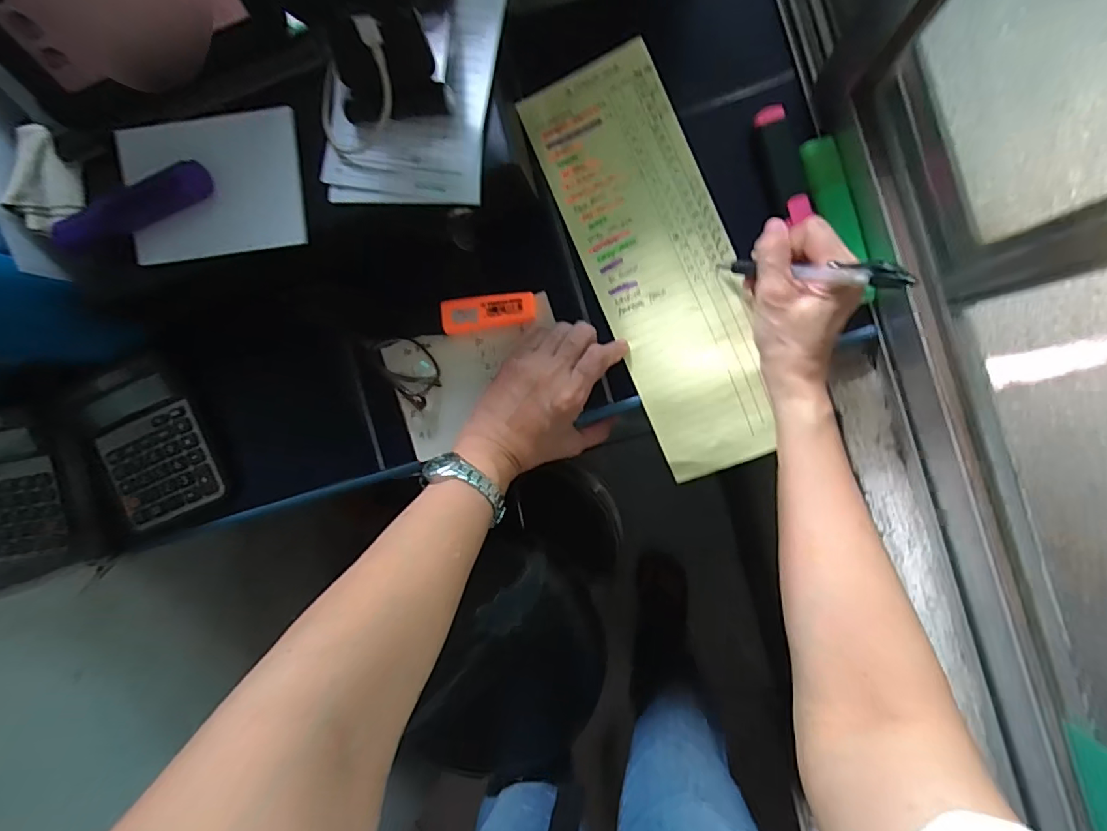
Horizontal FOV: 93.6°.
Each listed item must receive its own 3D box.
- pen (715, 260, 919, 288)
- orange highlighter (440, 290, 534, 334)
[{"bbox_3d":[0.159,-0.094,0.337,0.012,0.139,0.011,18,96,-33],"label":"pen"},{"bbox_3d":[-0.050,-0.081,0.407,0.071,0.015,0.025,-8,91,8],"label":"orange highlighter"}]

